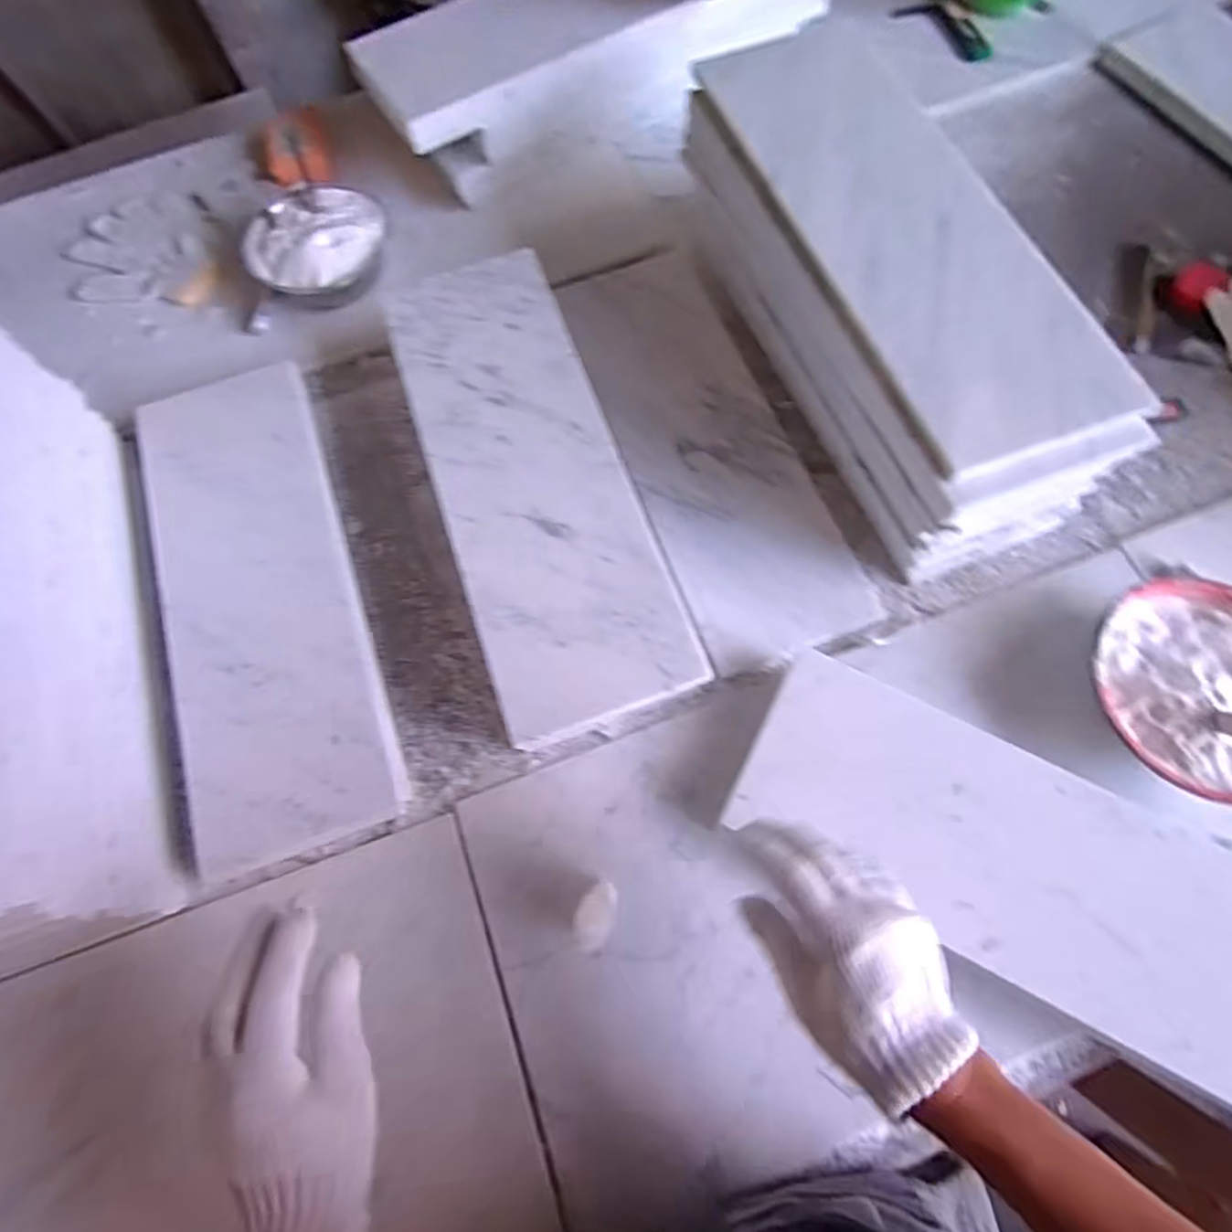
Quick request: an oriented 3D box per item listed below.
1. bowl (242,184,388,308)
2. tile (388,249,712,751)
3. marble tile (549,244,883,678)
[{"bbox_3d":[-0.319,-0.397,0.710,0.142,0.061,0.143,-1,69,2],"label":"bowl"},{"bbox_3d":[-0.073,-0.125,0.556,0.158,0.017,0.445,-19,69,-5],"label":"tile"},{"bbox_3d":[0.081,-0.184,0.641,0.160,0.014,0.477,-18,69,-5],"label":"marble tile"}]

